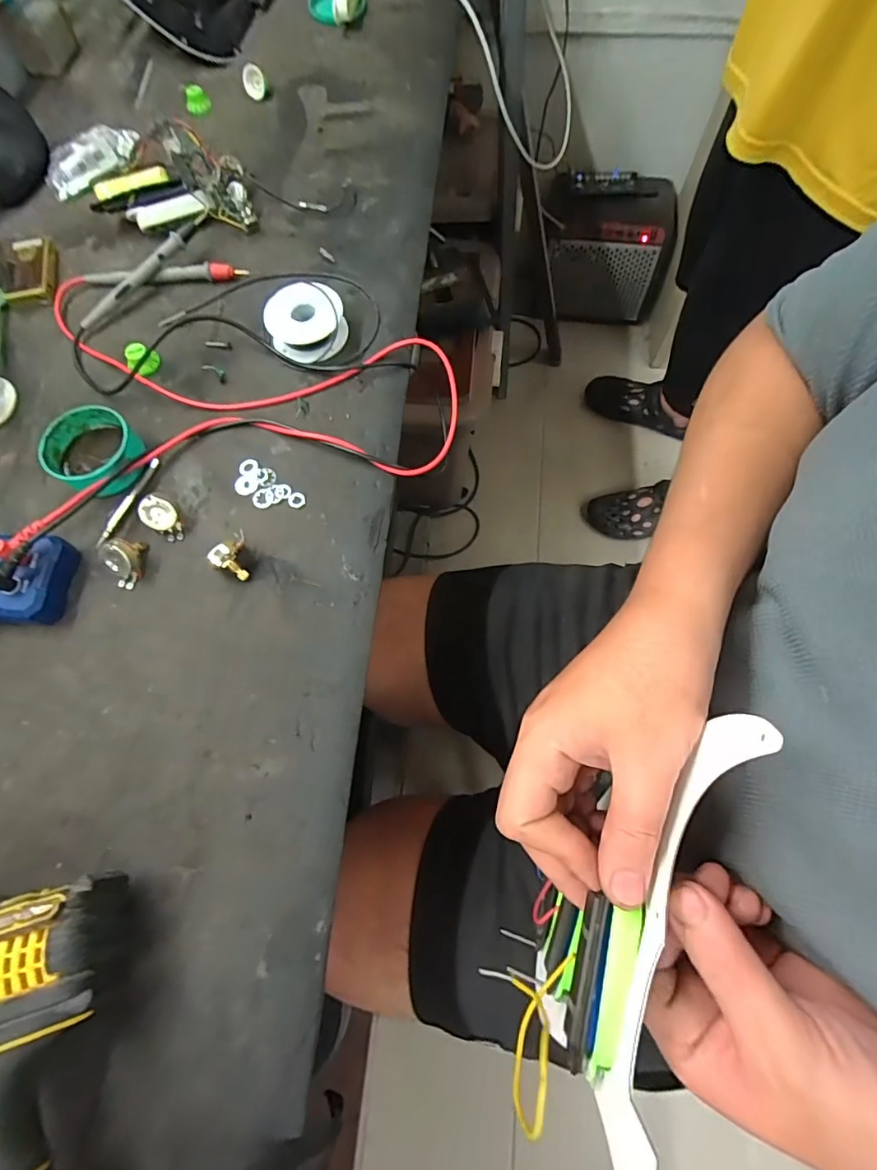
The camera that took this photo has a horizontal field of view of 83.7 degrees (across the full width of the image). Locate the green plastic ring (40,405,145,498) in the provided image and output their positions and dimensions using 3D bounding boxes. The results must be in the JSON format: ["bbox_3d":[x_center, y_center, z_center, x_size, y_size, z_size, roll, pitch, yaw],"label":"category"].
[{"bbox_3d":[-0.245,-0.095,0.355,0.065,0.027,0.059,27,73,10],"label":"green plastic ring"}]

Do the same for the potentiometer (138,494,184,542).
[{"bbox_3d":[-0.189,-0.046,0.336,0.030,0.015,0.023,37,91,-12],"label":"potentiometer"}]

